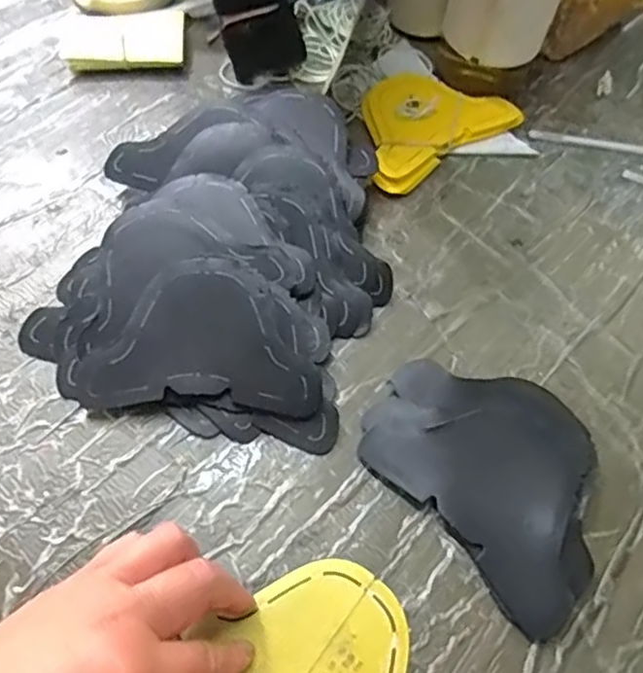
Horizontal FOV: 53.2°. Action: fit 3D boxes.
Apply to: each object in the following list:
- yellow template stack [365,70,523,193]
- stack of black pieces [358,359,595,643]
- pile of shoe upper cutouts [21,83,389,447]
[{"bbox_3d":[0.078,-0.171,0.507,0.142,0.017,0.093,-33,68,-21],"label":"yellow template stack"},{"bbox_3d":[0.100,0.073,0.363,0.105,0.017,0.147,-37,69,-22],"label":"stack of black pieces"},{"bbox_3d":[-0.057,-0.065,0.420,0.195,0.042,0.254,14,60,3],"label":"pile of shoe upper cutouts"}]

